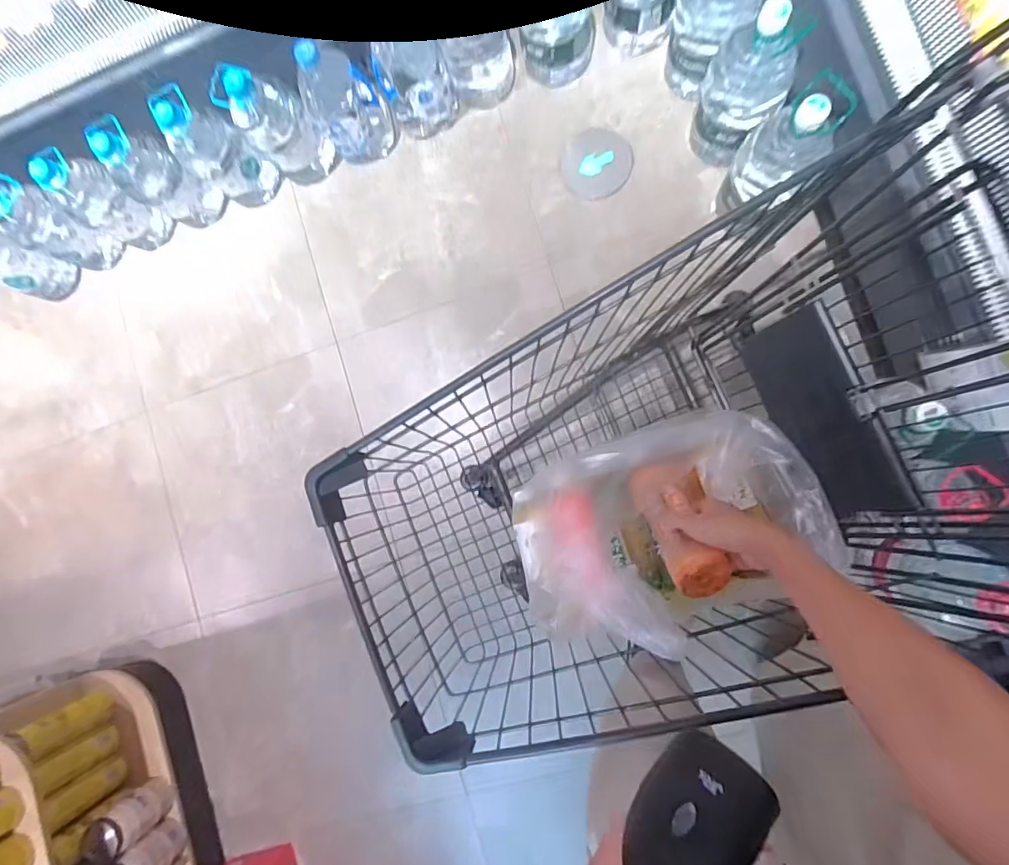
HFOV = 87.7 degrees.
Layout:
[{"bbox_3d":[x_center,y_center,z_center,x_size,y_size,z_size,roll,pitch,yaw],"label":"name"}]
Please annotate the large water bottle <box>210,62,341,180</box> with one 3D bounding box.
[{"bbox_3d":[-0.533,-0.723,1.247,0.139,0.340,0.139,0,88,8],"label":"large water bottle"}]

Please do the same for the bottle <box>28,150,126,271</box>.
[{"bbox_3d":[-0.932,-0.536,1.251,0.127,0.275,0.131,28,92,8],"label":"bottle"}]

